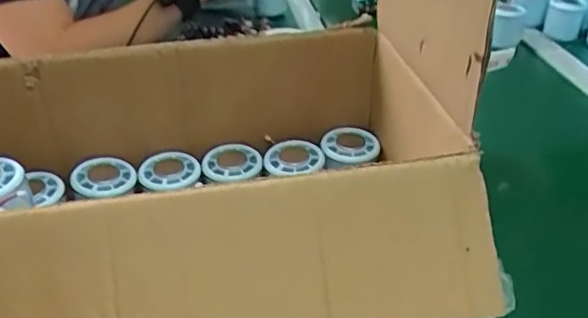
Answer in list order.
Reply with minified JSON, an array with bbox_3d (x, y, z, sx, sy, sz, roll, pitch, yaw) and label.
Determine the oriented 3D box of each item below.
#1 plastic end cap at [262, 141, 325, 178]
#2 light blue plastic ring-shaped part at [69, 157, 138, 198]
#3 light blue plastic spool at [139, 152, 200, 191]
[{"bbox_3d":[-0.001,-0.002,0.559,0.052,0.017,0.050,0,34,0],"label":"plastic end cap"},{"bbox_3d":[-0.172,0.016,0.538,0.055,0.010,0.048,11,36,15],"label":"light blue plastic ring-shaped part"},{"bbox_3d":[-0.118,0.011,0.556,0.054,0.016,0.053,0,34,0],"label":"light blue plastic spool"}]

